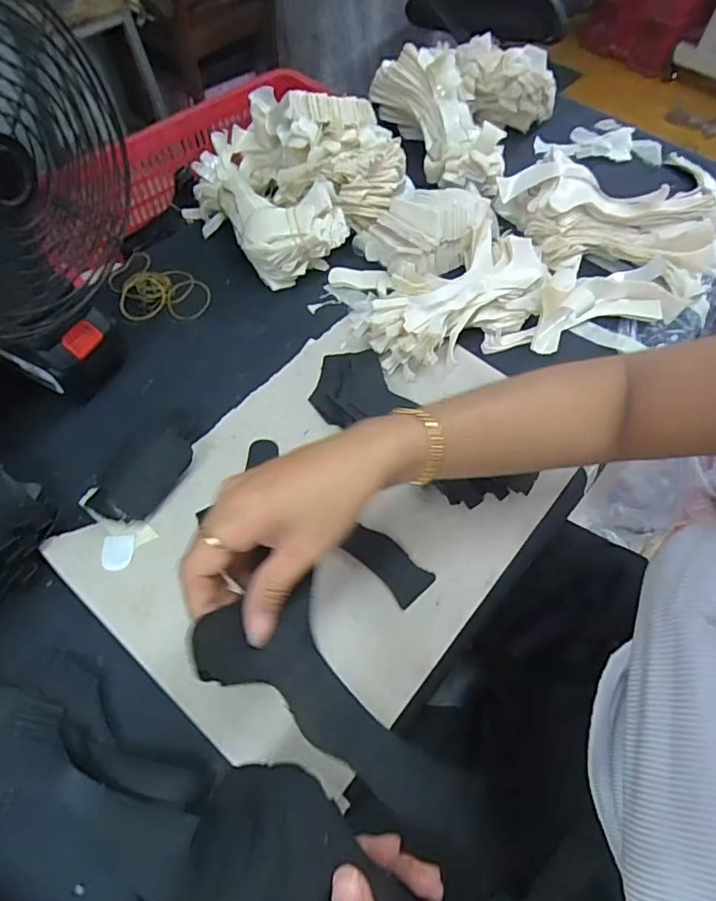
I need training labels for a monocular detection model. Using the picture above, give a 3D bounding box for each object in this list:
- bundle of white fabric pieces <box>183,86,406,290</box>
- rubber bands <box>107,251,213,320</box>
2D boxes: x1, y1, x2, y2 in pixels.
[{"bbox_3d":[-0.071,-0.303,0.575,0.193,0.109,0.210,1,60,-2],"label":"bundle of white fabric pieces"},{"bbox_3d":[-0.210,-0.165,0.549,0.108,0.007,0.075,22,62,10],"label":"rubber bands"}]

